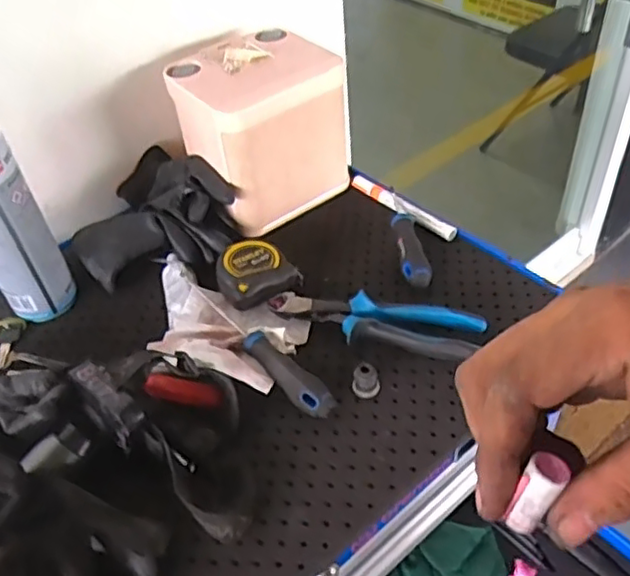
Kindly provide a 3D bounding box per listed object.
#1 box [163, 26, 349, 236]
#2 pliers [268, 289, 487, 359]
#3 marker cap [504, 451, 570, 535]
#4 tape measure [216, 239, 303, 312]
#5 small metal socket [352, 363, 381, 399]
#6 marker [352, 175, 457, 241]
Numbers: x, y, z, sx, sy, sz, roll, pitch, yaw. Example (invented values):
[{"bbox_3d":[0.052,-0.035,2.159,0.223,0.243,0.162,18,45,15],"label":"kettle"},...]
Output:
[{"bbox_3d":[-0.060,-0.180,0.717,0.157,0.147,0.141,-30,50,-22],"label":"box"},{"bbox_3d":[0.053,0.028,0.590,0.196,0.021,0.047,8,47,14],"label":"pliers"},{"bbox_3d":[0.081,0.077,0.233,0.013,0.031,0.012,17,18,-6],"label":"marker cap"},{"bbox_3d":[-0.057,-0.017,0.629,0.075,0.032,0.065,-22,47,-15],"label":"tape measure"},{"bbox_3d":[0.044,0.079,0.547,0.023,0.022,0.021,-3,45,4],"label":"small metal socket"},{"bbox_3d":[0.097,-0.092,0.719,0.018,0.019,0.148,-33,51,-24],"label":"marker"}]

